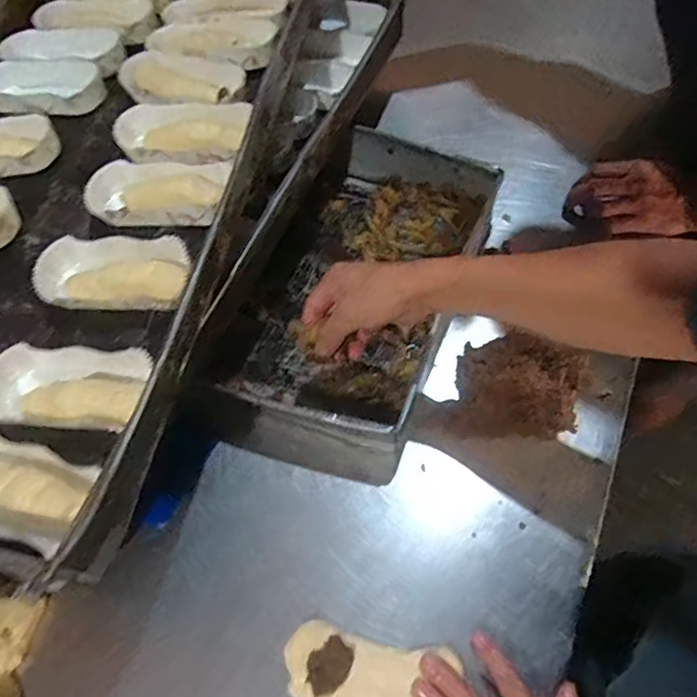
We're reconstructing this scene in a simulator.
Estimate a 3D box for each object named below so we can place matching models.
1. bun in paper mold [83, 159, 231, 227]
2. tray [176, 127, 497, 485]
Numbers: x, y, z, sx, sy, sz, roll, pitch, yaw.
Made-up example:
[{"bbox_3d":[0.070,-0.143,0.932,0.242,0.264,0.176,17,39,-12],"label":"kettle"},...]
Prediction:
[{"bbox_3d":[-0.183,-0.146,0.543,0.134,0.026,0.061,6,62,7],"label":"bun in paper mold"},{"bbox_3d":[0.004,-0.067,0.643,0.229,0.077,0.391,18,63,14],"label":"tray"}]

